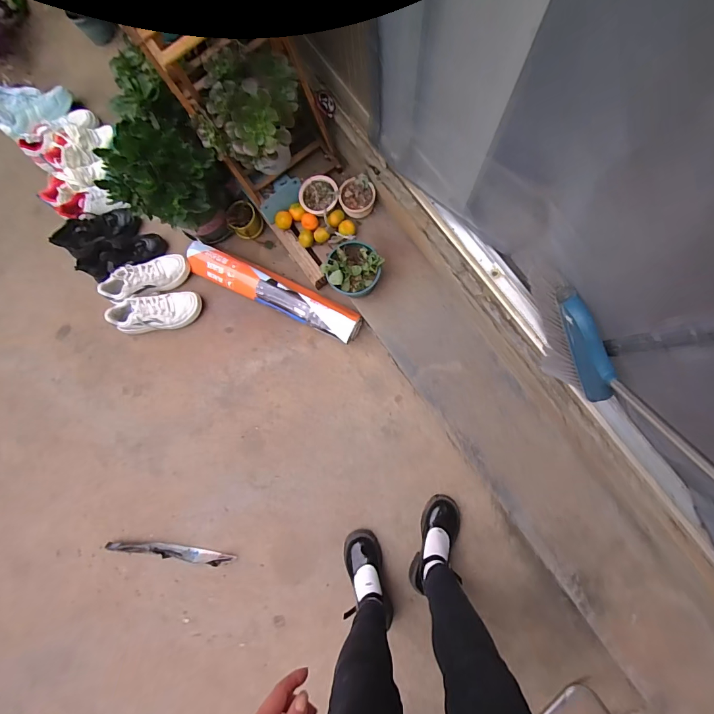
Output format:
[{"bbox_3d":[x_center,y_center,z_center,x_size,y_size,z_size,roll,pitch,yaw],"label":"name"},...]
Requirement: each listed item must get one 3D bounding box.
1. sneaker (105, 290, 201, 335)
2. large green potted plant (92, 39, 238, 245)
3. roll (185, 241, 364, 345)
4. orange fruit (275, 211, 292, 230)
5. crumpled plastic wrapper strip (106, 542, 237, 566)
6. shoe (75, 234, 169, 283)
[{"bbox_3d":[-0.638,-0.140,1.191,0.268,0.094,0.104,-9,83,3],"label":"sneaker"},{"bbox_3d":[-0.507,-0.492,1.036,0.271,0.378,0.344,-43,82,-2],"label":"large green potted plant"},{"bbox_3d":[-0.268,-0.202,1.171,0.594,0.074,0.100,25,86,7],"label":"roll"},{"bbox_3d":[-0.219,-0.407,1.124,0.051,0.048,0.044,-27,82,1],"label":"orange fruit"},{"bbox_3d":[-0.573,0.596,1.140,0.409,0.038,0.042,5,84,5],"label":"crumpled plastic wrapper strip"},{"bbox_3d":[-0.759,-0.334,1.197,0.272,0.100,0.119,-25,83,-13],"label":"shoe"}]

